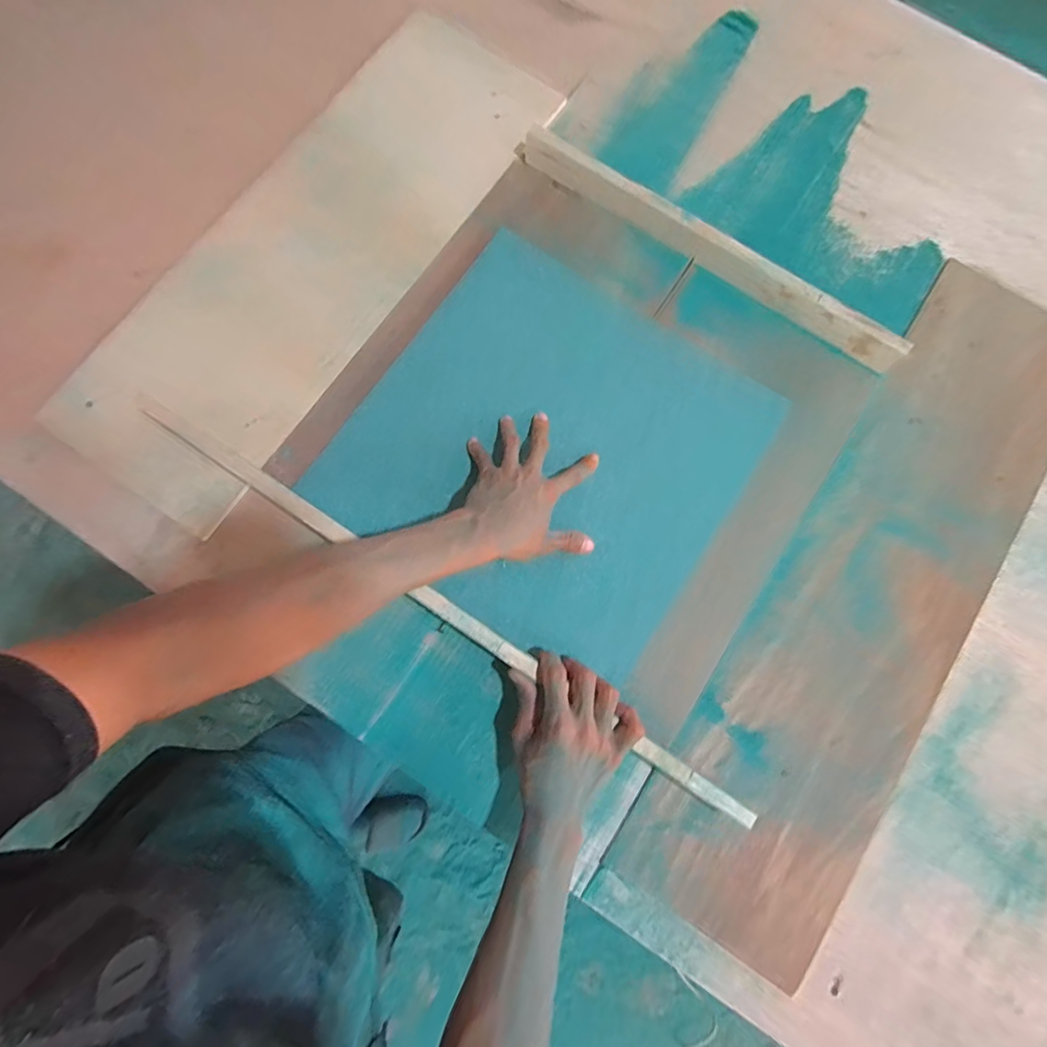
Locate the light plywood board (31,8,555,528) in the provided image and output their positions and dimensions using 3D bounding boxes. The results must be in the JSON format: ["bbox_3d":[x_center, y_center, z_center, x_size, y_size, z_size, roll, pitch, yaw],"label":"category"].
[{"bbox_3d":[-0.247,-0.335,0.634,0.245,0.018,0.702,36,82,4],"label":"light plywood board"}]

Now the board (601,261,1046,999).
[{"bbox_3d":[0.392,0.067,0.577,0.209,0.007,0.797,34,80,5],"label":"board"}]

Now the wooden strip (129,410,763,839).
[{"bbox_3d":[-0.094,0.073,0.513,0.719,0.019,0.019,33,80,7],"label":"wooden strip"}]

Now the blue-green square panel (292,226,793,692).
[{"bbox_3d":[0.032,-0.087,0.577,0.397,0.024,0.393,33,80,5],"label":"blue-green square panel"}]

